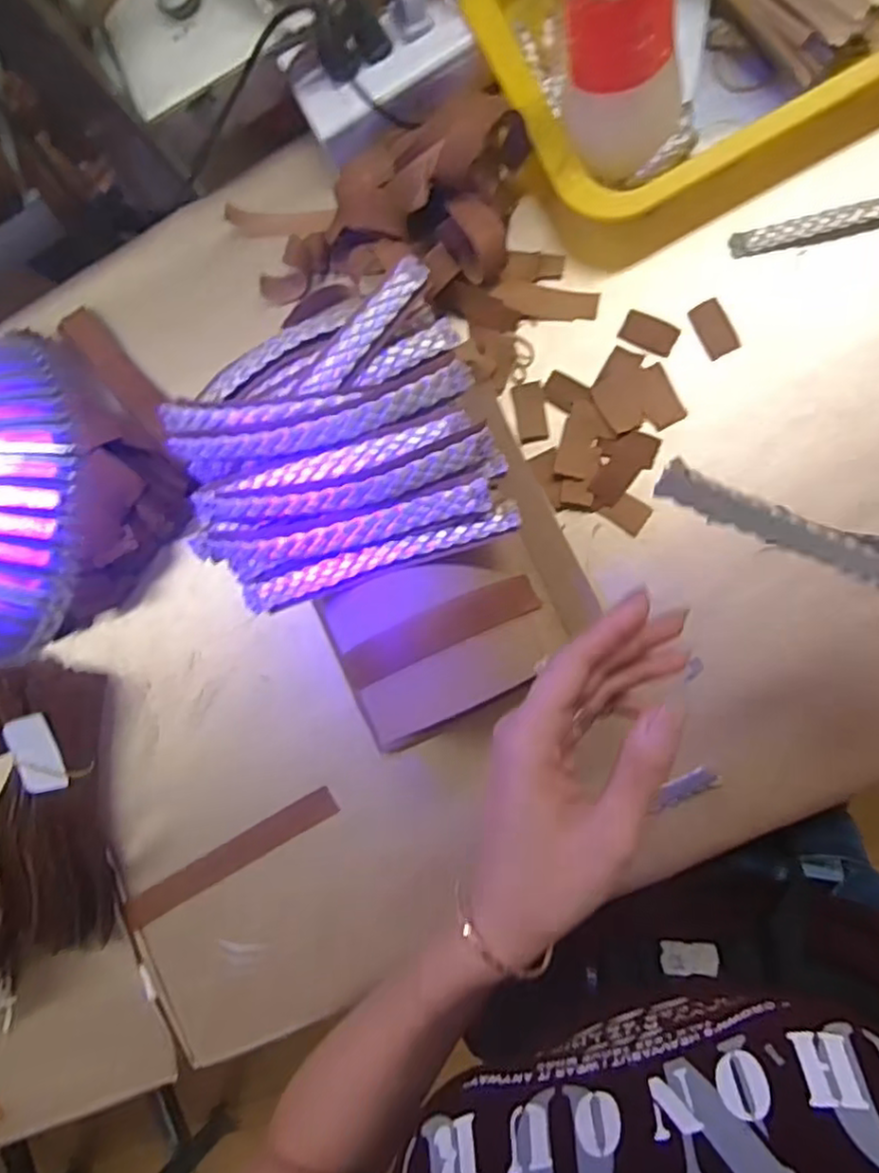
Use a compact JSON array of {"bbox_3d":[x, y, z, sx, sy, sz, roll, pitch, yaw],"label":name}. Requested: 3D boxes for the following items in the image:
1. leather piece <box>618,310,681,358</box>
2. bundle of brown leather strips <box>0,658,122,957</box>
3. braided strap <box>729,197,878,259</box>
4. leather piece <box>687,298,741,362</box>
[{"bbox_3d":[0.127,-0.154,0.411,0.033,0.004,0.020,28,92,10],"label":"leather piece"},{"bbox_3d":[-0.262,0.146,0.456,0.066,0.049,0.190,-6,87,10],"label":"bundle of brown leather strips"},{"bbox_3d":[0.240,-0.212,0.390,0.136,0.008,0.016,-10,86,9],"label":"braided strap"},{"bbox_3d":[0.163,-0.153,0.402,0.019,0.004,0.033,-25,83,8],"label":"leather piece"}]

